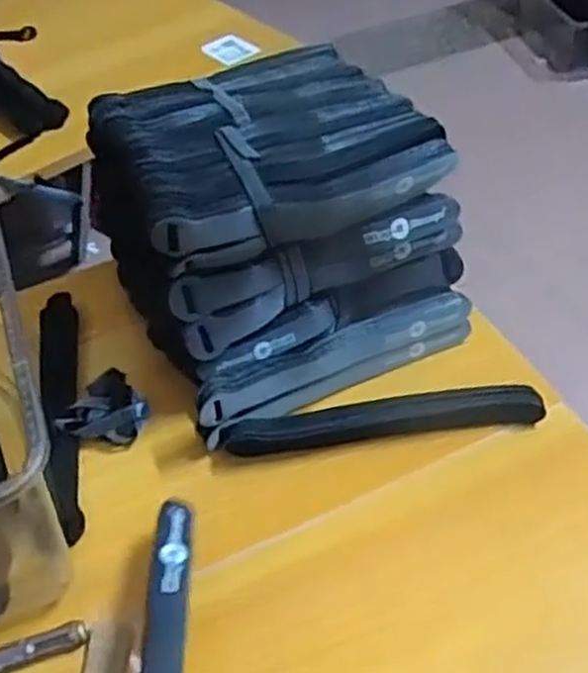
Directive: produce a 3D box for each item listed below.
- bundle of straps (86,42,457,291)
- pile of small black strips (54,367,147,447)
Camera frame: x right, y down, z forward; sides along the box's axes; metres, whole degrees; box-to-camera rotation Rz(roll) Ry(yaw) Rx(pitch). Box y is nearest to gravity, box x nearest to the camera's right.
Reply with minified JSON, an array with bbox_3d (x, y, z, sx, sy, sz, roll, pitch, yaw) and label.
[{"bbox_3d":[-0.025,-0.139,0.538,0.210,0.040,0.204,-18,48,-12],"label":"bundle of straps"},{"bbox_3d":[-0.125,0.048,0.519,0.053,0.034,0.035,-3,47,1],"label":"pile of small black strips"}]

